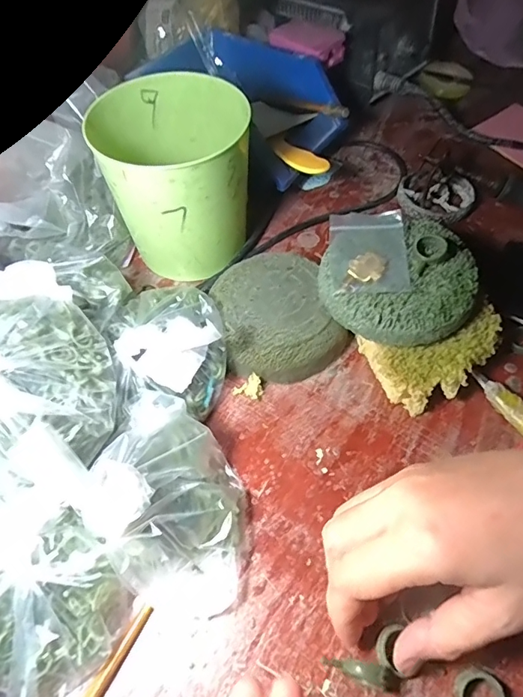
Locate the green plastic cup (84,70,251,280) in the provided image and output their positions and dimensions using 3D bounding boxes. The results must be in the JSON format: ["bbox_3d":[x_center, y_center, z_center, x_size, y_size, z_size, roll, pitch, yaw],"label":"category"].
[{"bbox_3d":[-0.058,-0.131,0.371,0.096,0.111,0.109,-3,57,0],"label":"green plastic cup"}]

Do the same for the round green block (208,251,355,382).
[{"bbox_3d":[0.013,-0.025,0.352,0.089,0.038,0.099,-15,58,-8],"label":"round green block"}]

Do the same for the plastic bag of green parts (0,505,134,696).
[{"bbox_3d":[-0.119,0.135,0.244,0.086,0.052,0.085,34,64,21],"label":"plastic bag of green parts"}]

